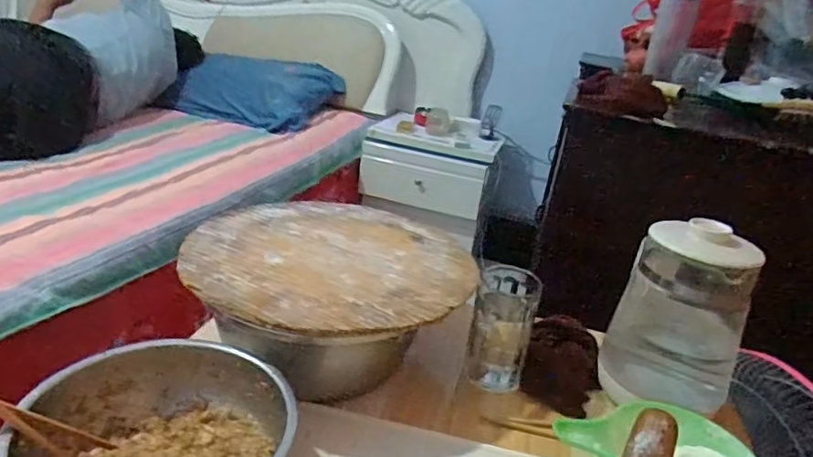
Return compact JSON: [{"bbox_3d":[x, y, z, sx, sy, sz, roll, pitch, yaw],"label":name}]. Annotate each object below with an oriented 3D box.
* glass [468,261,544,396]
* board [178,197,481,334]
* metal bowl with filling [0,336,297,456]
[{"bbox_3d":[0.116,0.129,0.703,0.073,0.150,0.086,12,24,9],"label":"glass"},{"bbox_3d":[-0.091,0.033,0.728,0.351,0.018,0.341,6,23,1],"label":"board"},{"bbox_3d":[-0.216,0.196,0.516,0.223,0.084,0.206,7,24,-3],"label":"metal bowl with filling"}]

